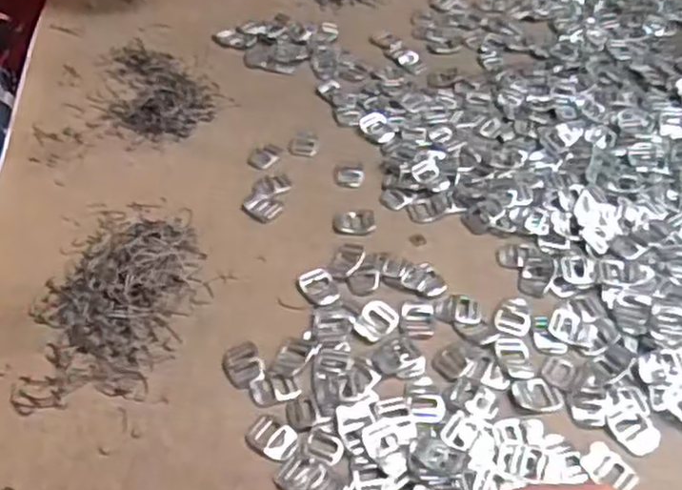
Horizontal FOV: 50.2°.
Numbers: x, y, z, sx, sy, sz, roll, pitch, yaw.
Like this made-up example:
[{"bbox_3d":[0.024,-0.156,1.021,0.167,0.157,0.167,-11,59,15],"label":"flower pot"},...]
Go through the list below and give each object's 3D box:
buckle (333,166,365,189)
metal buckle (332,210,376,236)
[{"bbox_3d":[0.008,-0.071,0.751,0.032,0.004,0.030,0,47,0],"label":"buckle"},{"bbox_3d":[0.013,-0.022,0.703,0.040,0.004,0.038,4,47,4],"label":"metal buckle"}]

